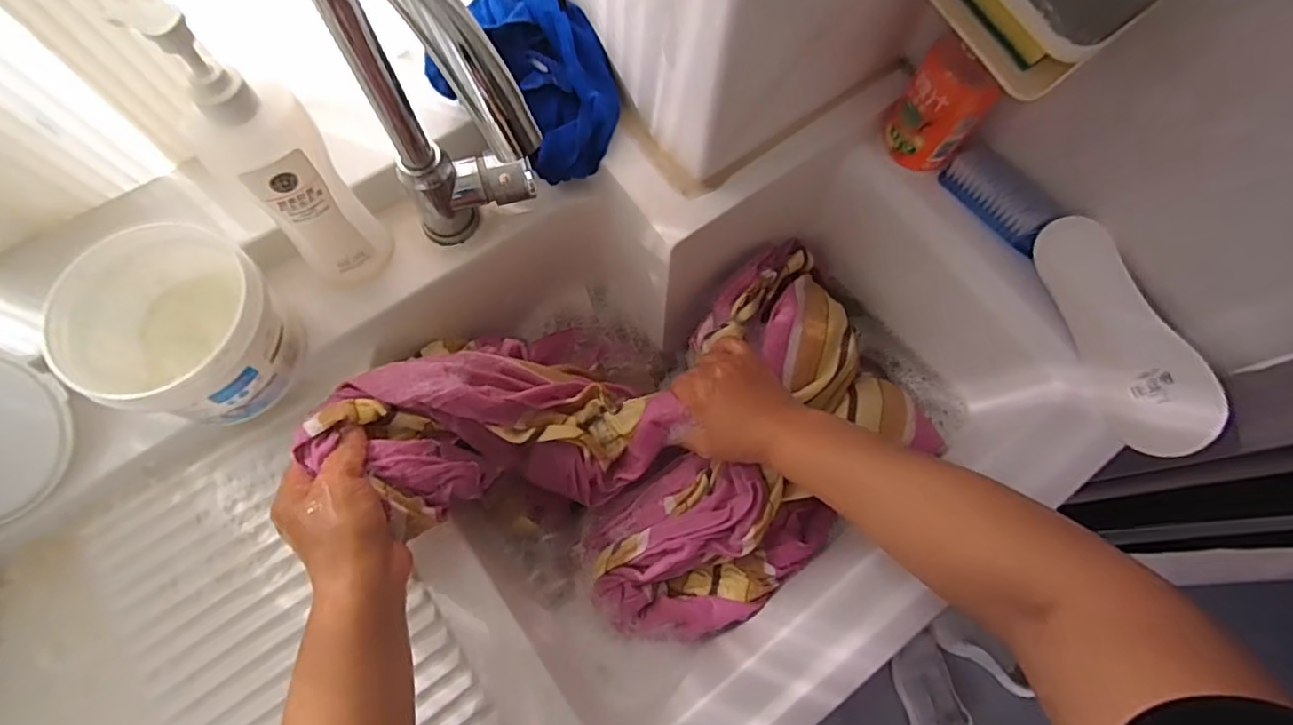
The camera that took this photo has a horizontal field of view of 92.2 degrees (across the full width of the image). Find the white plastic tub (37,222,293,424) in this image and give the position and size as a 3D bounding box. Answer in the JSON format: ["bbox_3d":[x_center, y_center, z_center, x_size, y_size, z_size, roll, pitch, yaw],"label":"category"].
[{"bbox_3d":[-0.321,-0.018,0.447,0.118,0.103,0.118,1,72,-2],"label":"white plastic tub"}]

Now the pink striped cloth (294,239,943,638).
[{"bbox_3d":[0.030,0.049,0.525,0.414,0.198,0.300,-37,77,-13],"label":"pink striped cloth"}]

